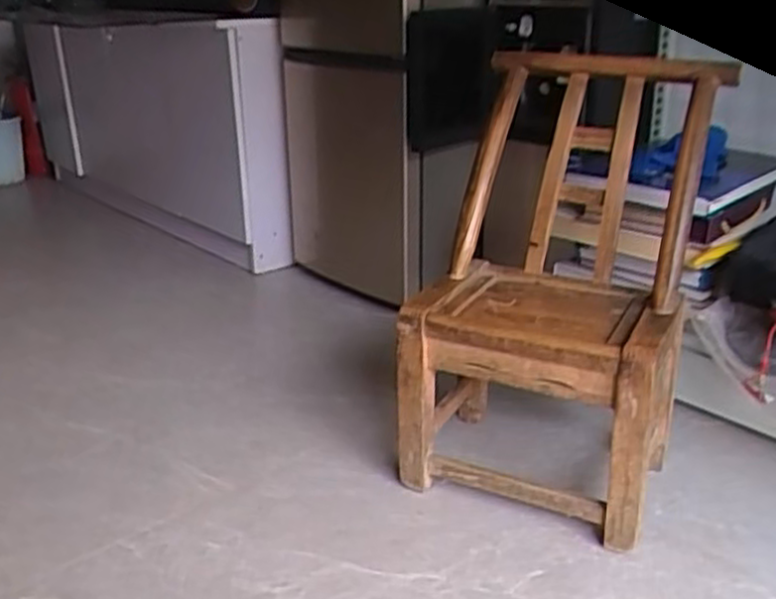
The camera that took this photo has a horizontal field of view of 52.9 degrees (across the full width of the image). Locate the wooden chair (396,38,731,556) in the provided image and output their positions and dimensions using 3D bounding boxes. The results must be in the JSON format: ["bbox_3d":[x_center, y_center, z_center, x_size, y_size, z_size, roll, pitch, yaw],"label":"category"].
[{"bbox_3d":[0.235,-0.001,1.184,0.395,0.657,0.269,10,26,31],"label":"wooden chair"}]

